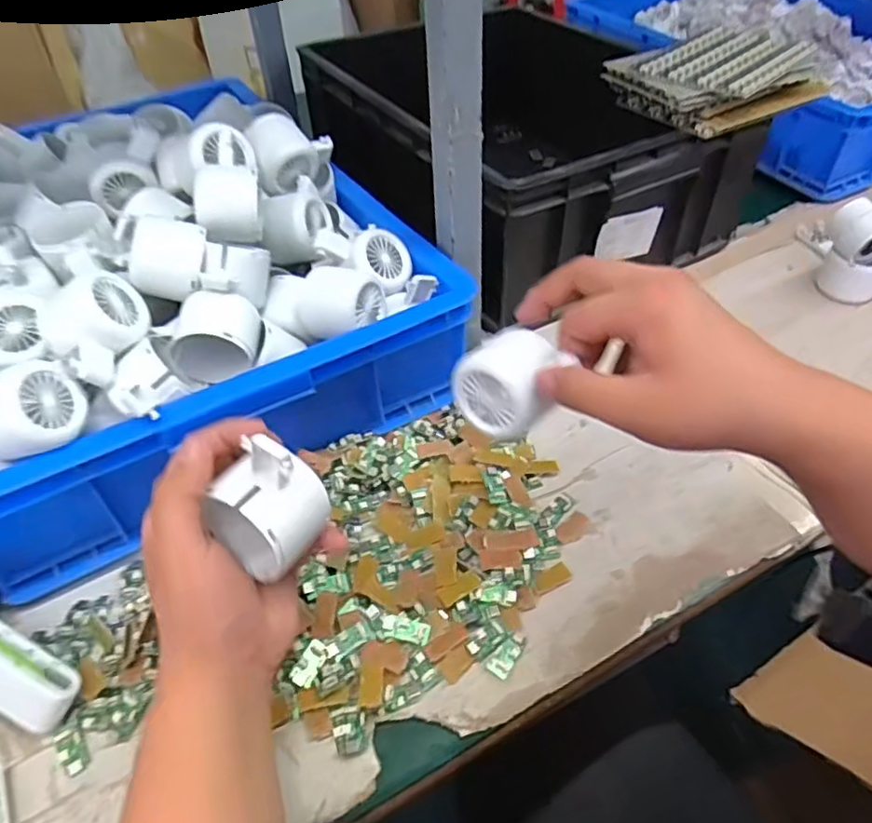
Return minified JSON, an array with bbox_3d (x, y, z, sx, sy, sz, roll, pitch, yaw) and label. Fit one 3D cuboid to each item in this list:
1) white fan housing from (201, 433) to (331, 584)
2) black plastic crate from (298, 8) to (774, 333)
[{"bbox_3d":[-0.089,0.045,0.345,0.059,0.078,0.047,26,52,25],"label":"white fan housing"},{"bbox_3d":[0.099,-0.325,0.808,0.410,0.188,0.480,-23,49,-20],"label":"black plastic crate"}]

